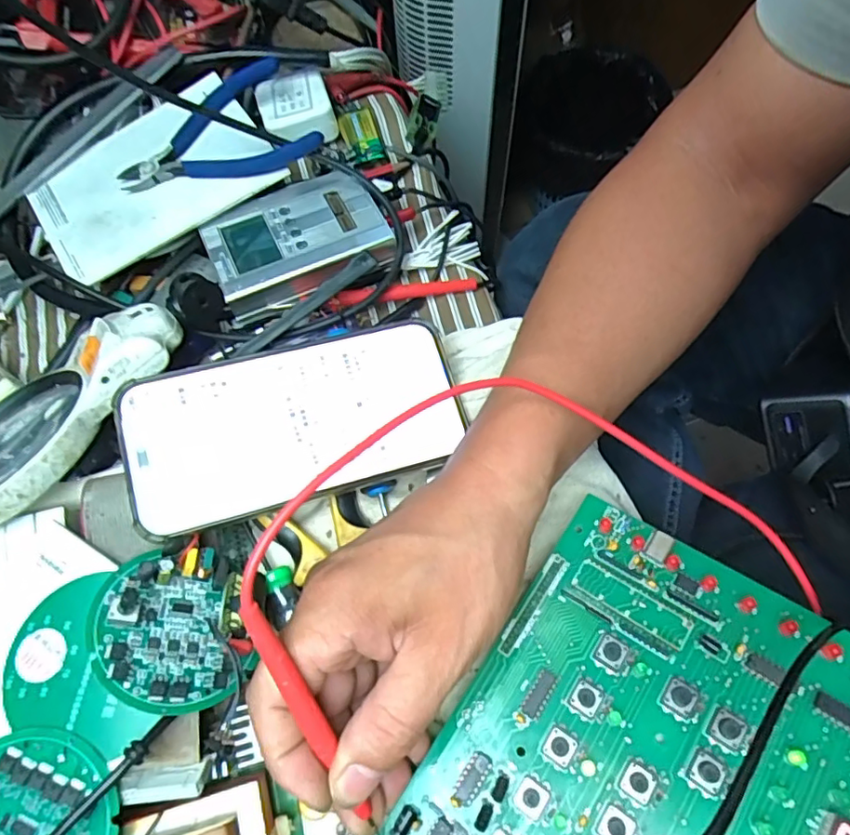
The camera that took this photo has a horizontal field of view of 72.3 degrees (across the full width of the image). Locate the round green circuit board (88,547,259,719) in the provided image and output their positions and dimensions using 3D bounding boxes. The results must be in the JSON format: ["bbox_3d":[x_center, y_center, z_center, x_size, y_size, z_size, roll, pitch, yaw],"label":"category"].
[{"bbox_3d":[-0.106,0.088,0.246,0.054,0.017,0.066,-2,56,-40],"label":"round green circuit board"}]

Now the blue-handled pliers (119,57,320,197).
[{"bbox_3d":[-0.128,-0.166,0.340,0.113,0.025,0.075,-28,66,-3],"label":"blue-handled pliers"}]

